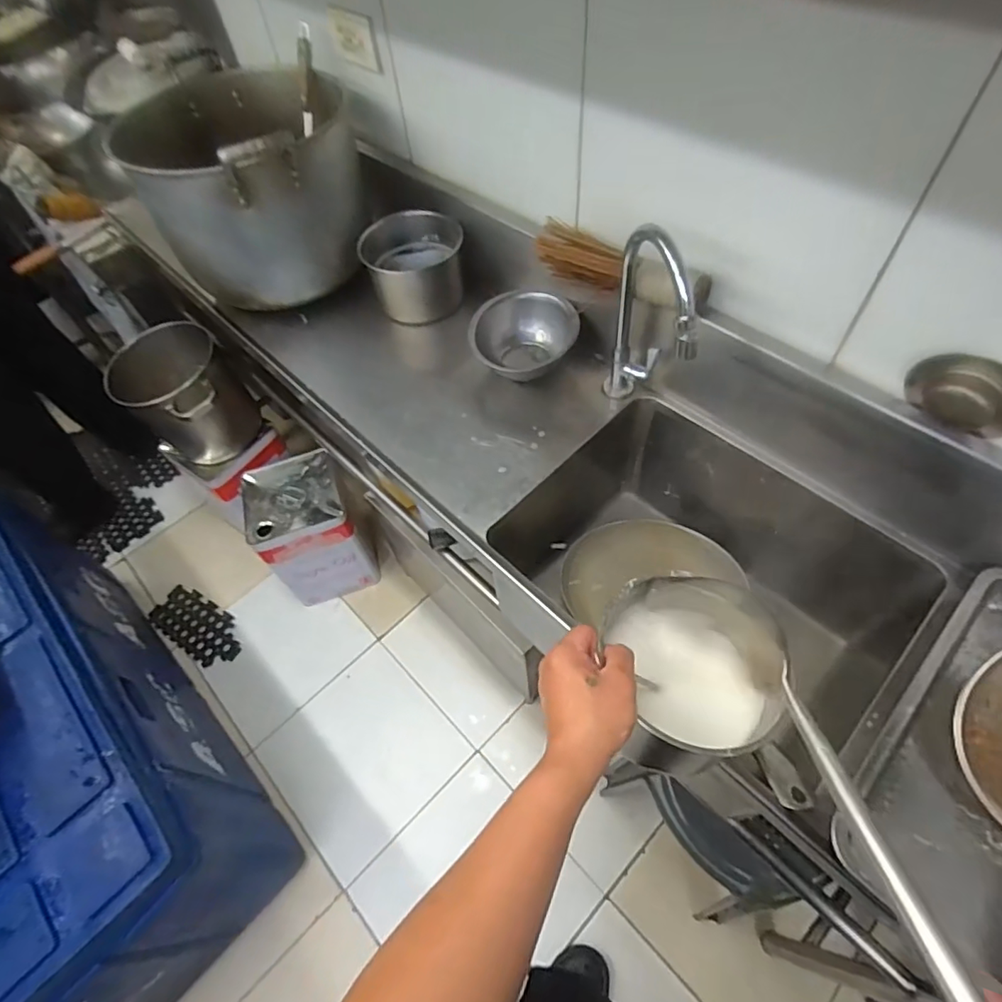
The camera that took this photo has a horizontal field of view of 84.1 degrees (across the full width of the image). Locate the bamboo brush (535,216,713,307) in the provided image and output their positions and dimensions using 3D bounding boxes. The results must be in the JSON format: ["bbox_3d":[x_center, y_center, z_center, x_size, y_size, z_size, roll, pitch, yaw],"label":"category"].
[{"bbox_3d":[0.156,-0.310,0.750,0.252,0.065,0.055,31,64,22],"label":"bamboo brush"}]

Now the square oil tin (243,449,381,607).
[{"bbox_3d":[-0.497,0.085,1.509,0.253,0.337,0.276,-19,57,-8],"label":"square oil tin"}]

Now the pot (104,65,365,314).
[{"bbox_3d":[-0.422,-0.546,0.990,0.353,0.286,0.423,-27,58,-13],"label":"pot"}]

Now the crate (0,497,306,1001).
[{"bbox_3d":[-0.976,0.528,1.127,0.580,0.571,1.039,-39,62,-20],"label":"crate"}]

